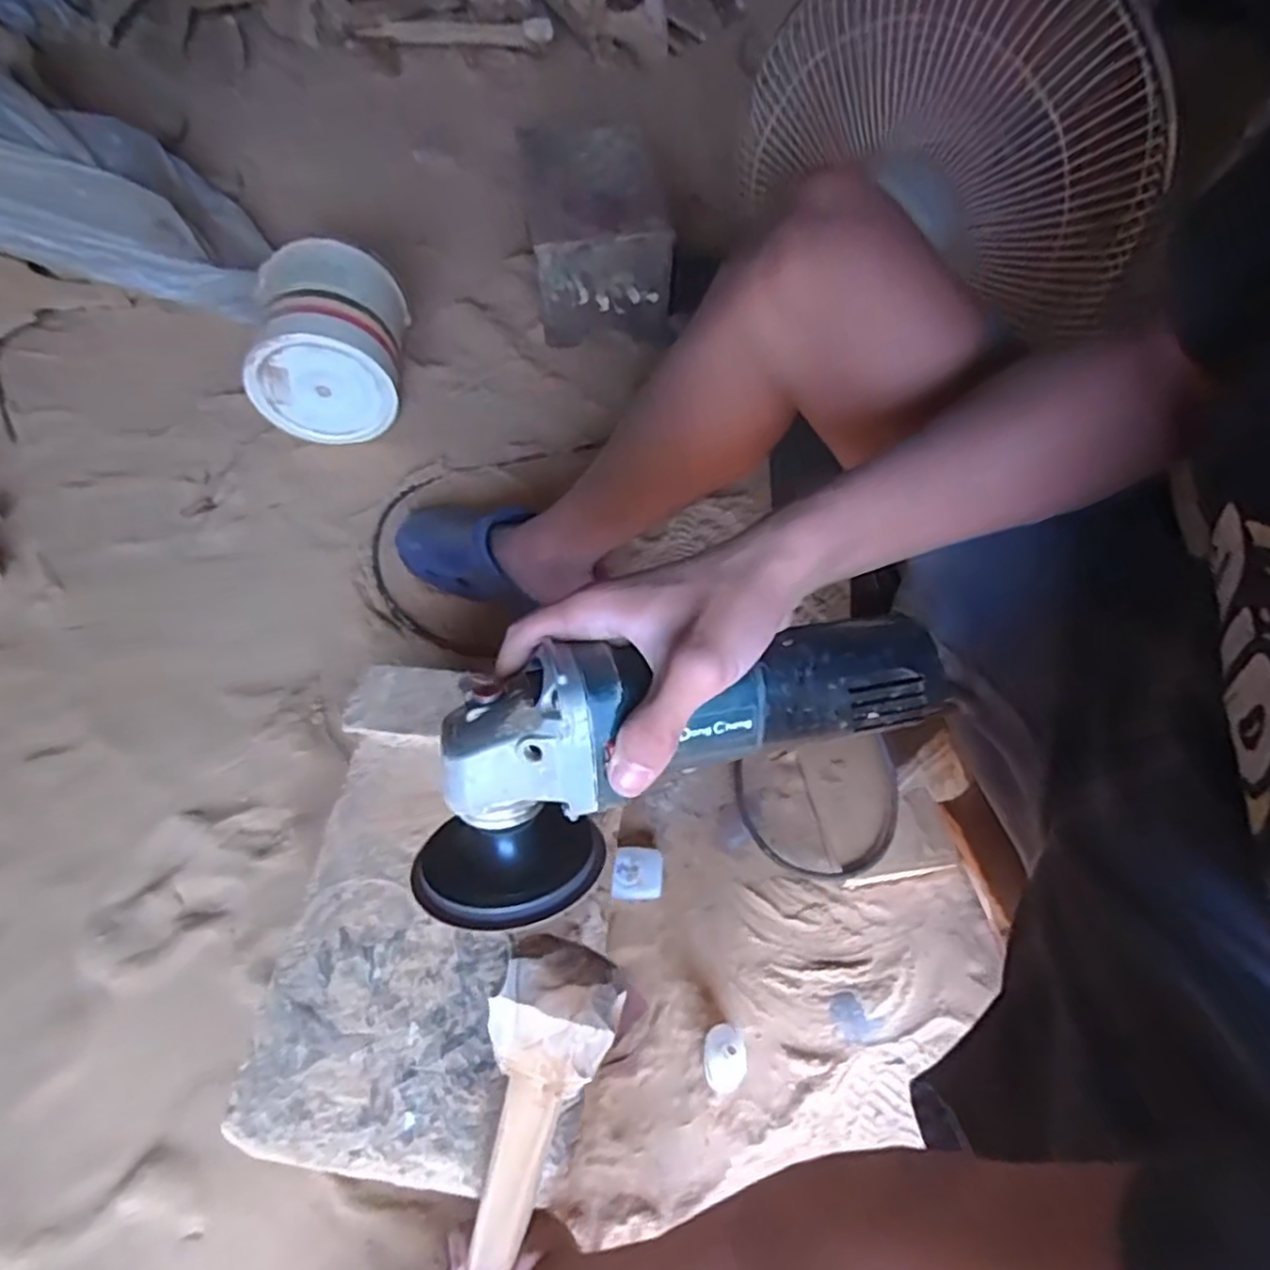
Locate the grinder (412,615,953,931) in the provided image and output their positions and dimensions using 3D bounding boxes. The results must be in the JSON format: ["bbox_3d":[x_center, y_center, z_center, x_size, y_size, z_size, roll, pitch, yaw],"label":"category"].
[{"bbox_3d":[0.020,0.048,0.339,0.274,0.090,0.097,-20,58,-7],"label":"grinder"}]

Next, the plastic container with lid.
[{"bbox_3d":[-0.409,-0.391,0.951,0.190,0.183,0.192,-6,56,-8],"label":"plastic container with lid"}]

